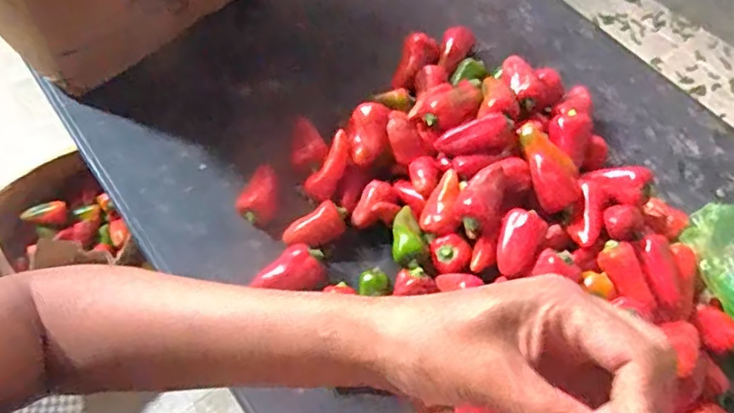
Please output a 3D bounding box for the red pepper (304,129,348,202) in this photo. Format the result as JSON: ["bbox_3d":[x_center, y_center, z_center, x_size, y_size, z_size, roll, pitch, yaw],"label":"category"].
[{"bbox_3d":[-0.047,-0.050,0.762,0.033,0.025,0.092,32,102,18],"label":"red pepper"}]

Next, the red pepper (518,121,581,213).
[{"bbox_3d":[0.214,-0.051,0.716,0.050,0.035,0.111,-15,60,-7],"label":"red pepper"}]

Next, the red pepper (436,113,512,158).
[{"bbox_3d":[0.132,-0.083,0.737,0.091,0.034,0.039,-13,59,13],"label":"red pepper"}]

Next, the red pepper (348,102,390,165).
[{"bbox_3d":[0.006,-0.094,0.782,0.047,0.046,0.078,-2,86,9],"label":"red pepper"}]

